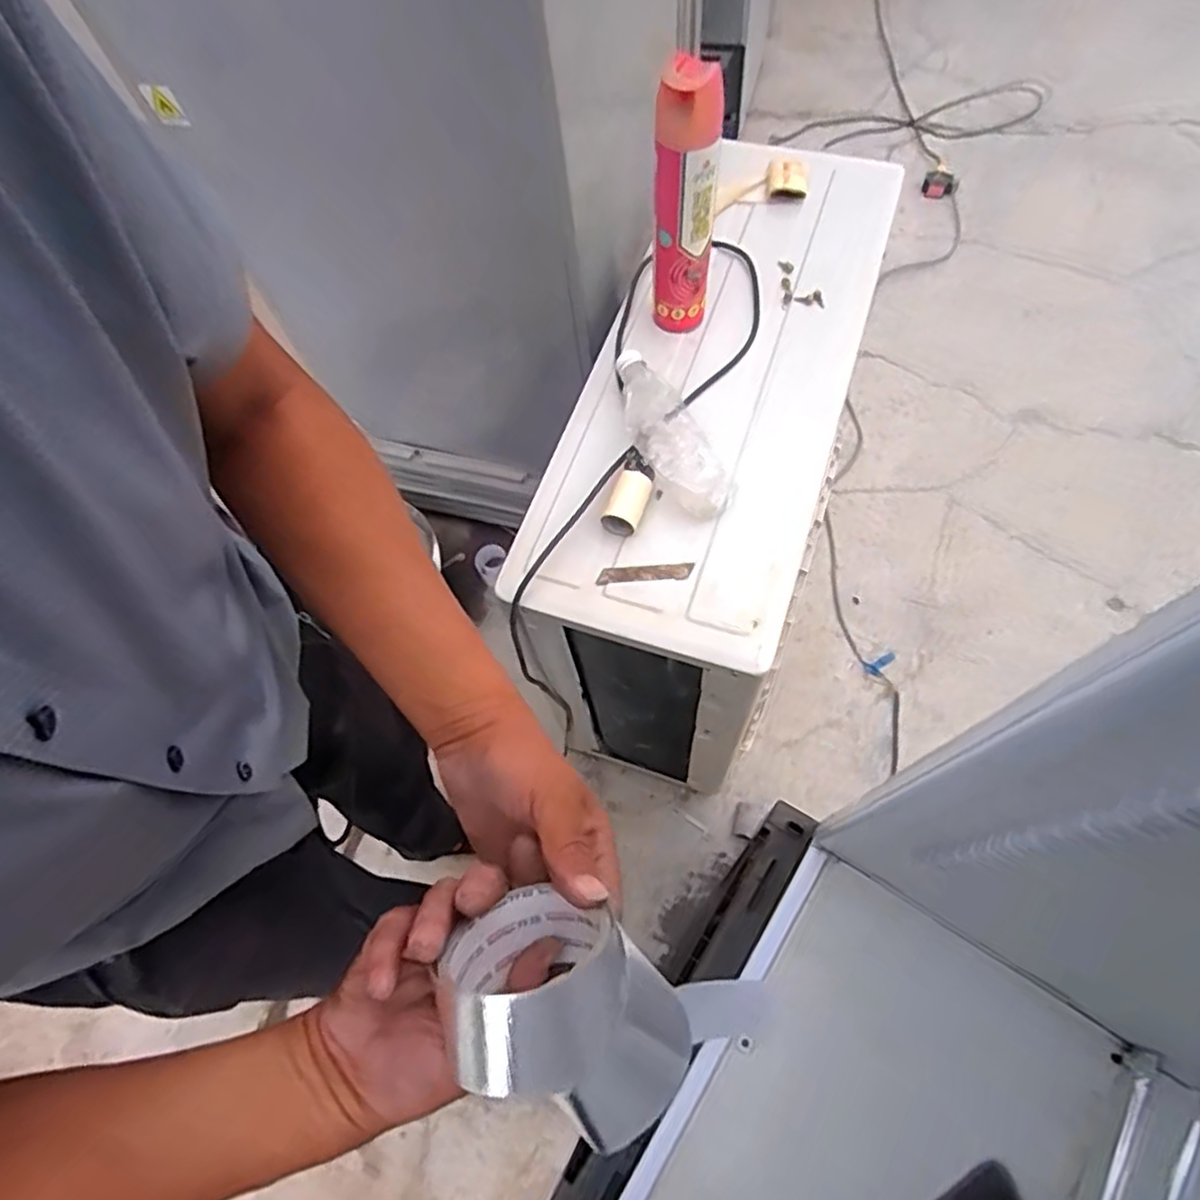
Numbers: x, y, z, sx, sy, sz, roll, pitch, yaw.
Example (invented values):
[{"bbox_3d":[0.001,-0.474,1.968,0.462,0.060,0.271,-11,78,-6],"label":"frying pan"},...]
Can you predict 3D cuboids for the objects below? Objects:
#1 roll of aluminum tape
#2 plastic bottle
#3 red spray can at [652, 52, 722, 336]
[{"bbox_3d":[-0.004,0.201,0.341,0.145,0.076,0.098,31,72,13],"label":"roll of aluminum tape"},{"bbox_3d":[0.075,-0.190,0.781,0.082,0.047,0.221,-22,69,-7],"label":"plastic bottle"},{"bbox_3d":[0.090,-0.411,0.759,0.068,0.279,0.060,0,65,5],"label":"red spray can"}]

